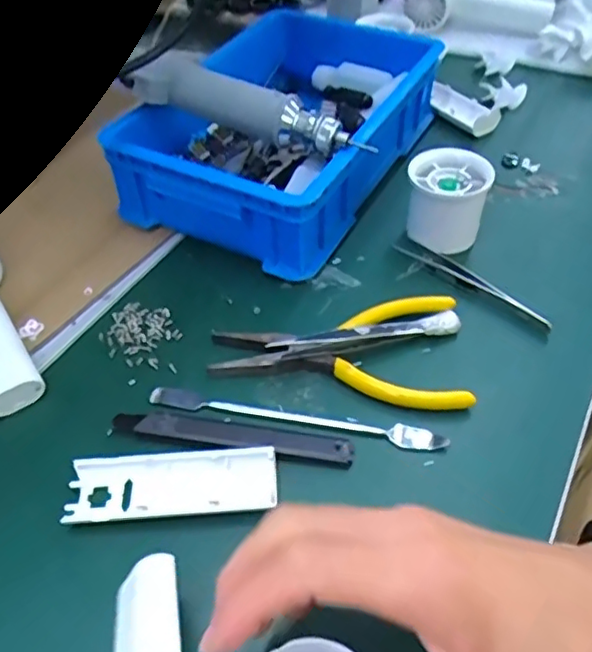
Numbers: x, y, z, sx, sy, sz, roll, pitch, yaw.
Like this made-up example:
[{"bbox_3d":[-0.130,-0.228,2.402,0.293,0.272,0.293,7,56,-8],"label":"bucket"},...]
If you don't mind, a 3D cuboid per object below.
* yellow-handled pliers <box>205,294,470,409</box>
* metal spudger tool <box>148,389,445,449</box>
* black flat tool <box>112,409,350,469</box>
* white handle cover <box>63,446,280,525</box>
[{"bbox_3d":[0.026,0.009,0.378,0.151,0.017,0.076,5,46,9],"label":"yellow-handled pliers"},{"bbox_3d":[-0.002,0.049,0.349,0.168,0.004,0.015,7,46,11],"label":"metal spudger tool"},{"bbox_3d":[-0.035,0.059,0.339,0.130,0.007,0.019,6,46,10],"label":"black flat tool"},{"bbox_3d":[-0.062,0.079,0.317,0.104,0.012,0.034,-3,45,1],"label":"white handle cover"}]

